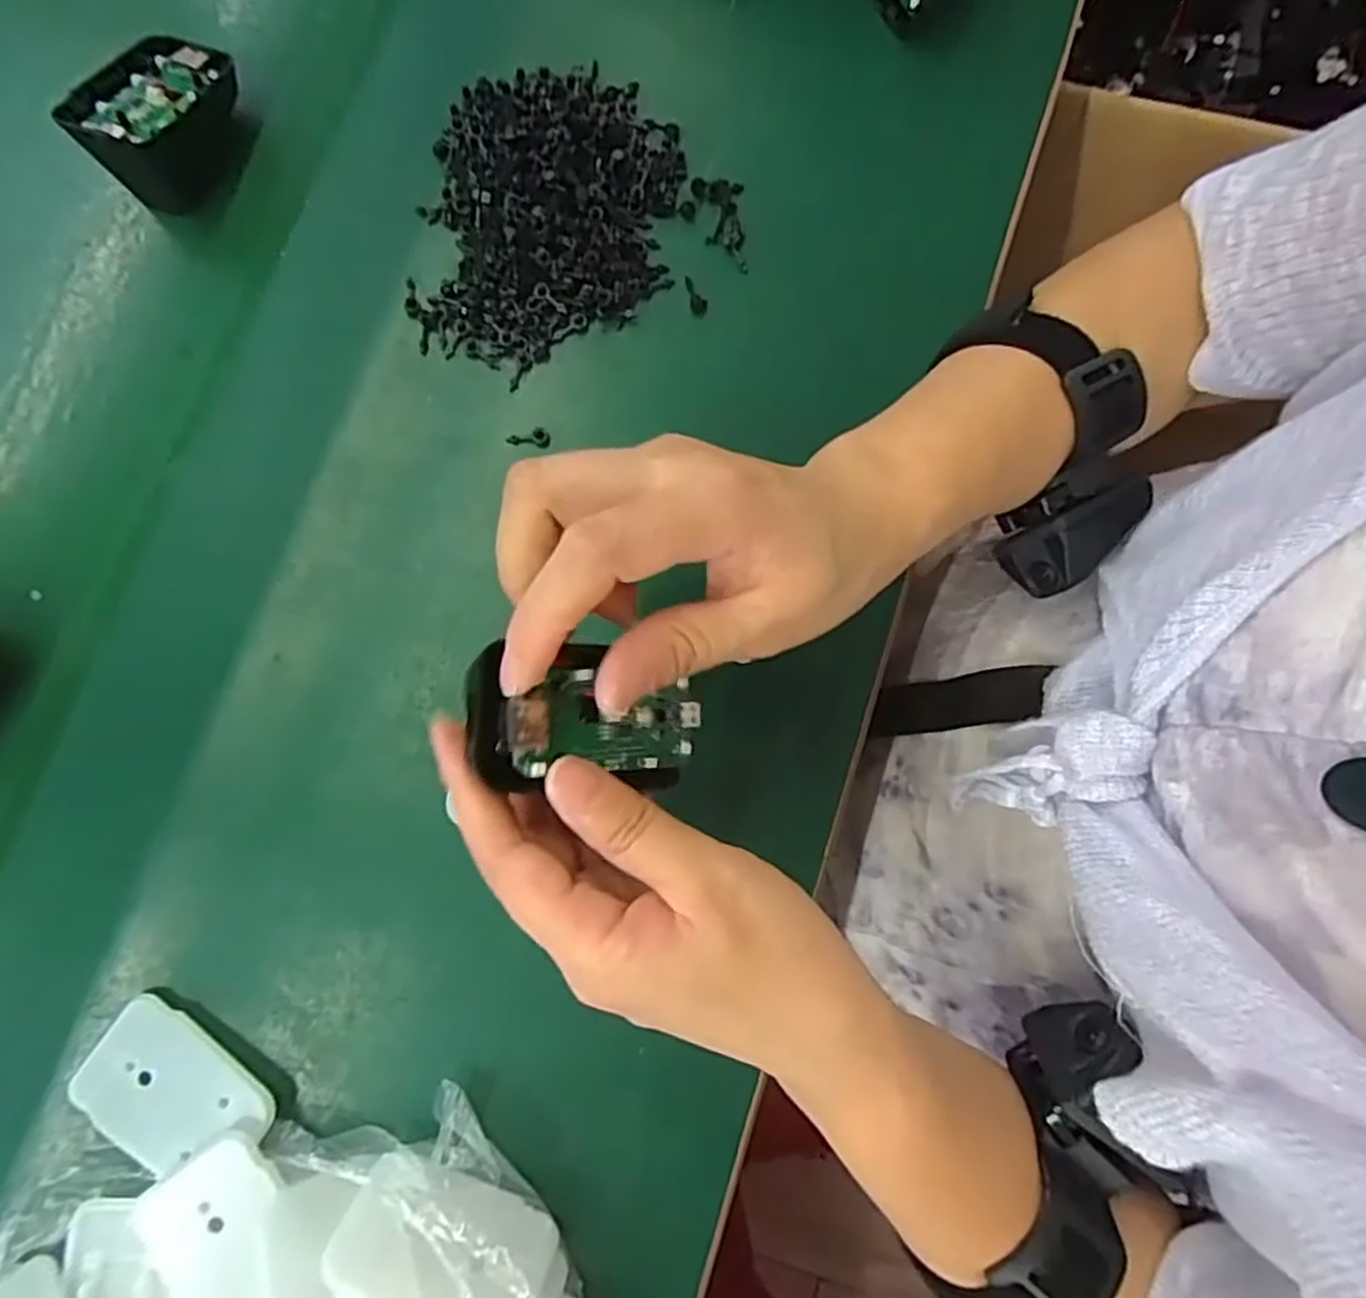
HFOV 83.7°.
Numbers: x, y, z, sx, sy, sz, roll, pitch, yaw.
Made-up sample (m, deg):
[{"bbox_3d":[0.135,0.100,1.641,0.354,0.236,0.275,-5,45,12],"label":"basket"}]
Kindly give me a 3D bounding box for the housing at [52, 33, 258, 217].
[{"bbox_3d":[-0.222,-0.229,0.328,0.043,0.044,0.068,17,80,3],"label":"housing"}]

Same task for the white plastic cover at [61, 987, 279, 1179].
[{"bbox_3d":[-0.180,0.158,0.268,0.066,0.006,0.040,34,81,6],"label":"white plastic cover"}]

